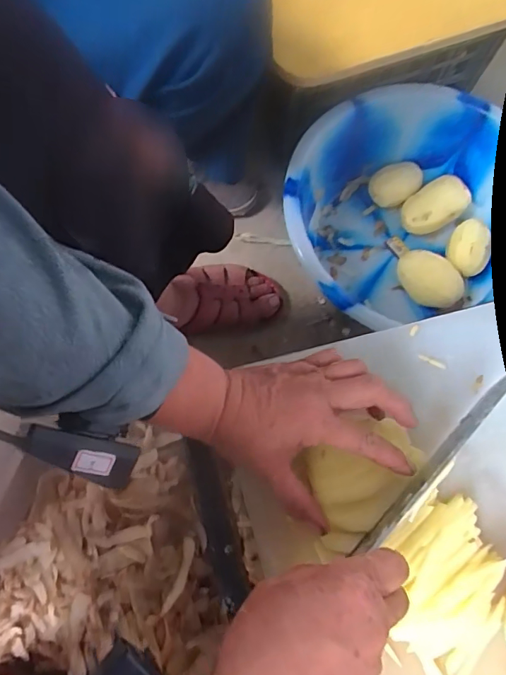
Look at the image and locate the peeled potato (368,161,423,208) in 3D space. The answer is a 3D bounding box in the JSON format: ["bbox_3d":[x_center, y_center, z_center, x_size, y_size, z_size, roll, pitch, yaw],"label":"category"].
[{"bbox_3d":[0.219,-0.234,0.734,0.078,0.048,0.057,-33,78,-10],"label":"peeled potato"}]

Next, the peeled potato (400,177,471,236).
[{"bbox_3d":[0.272,-0.197,0.717,0.108,0.056,0.061,-34,78,-11],"label":"peeled potato"}]

